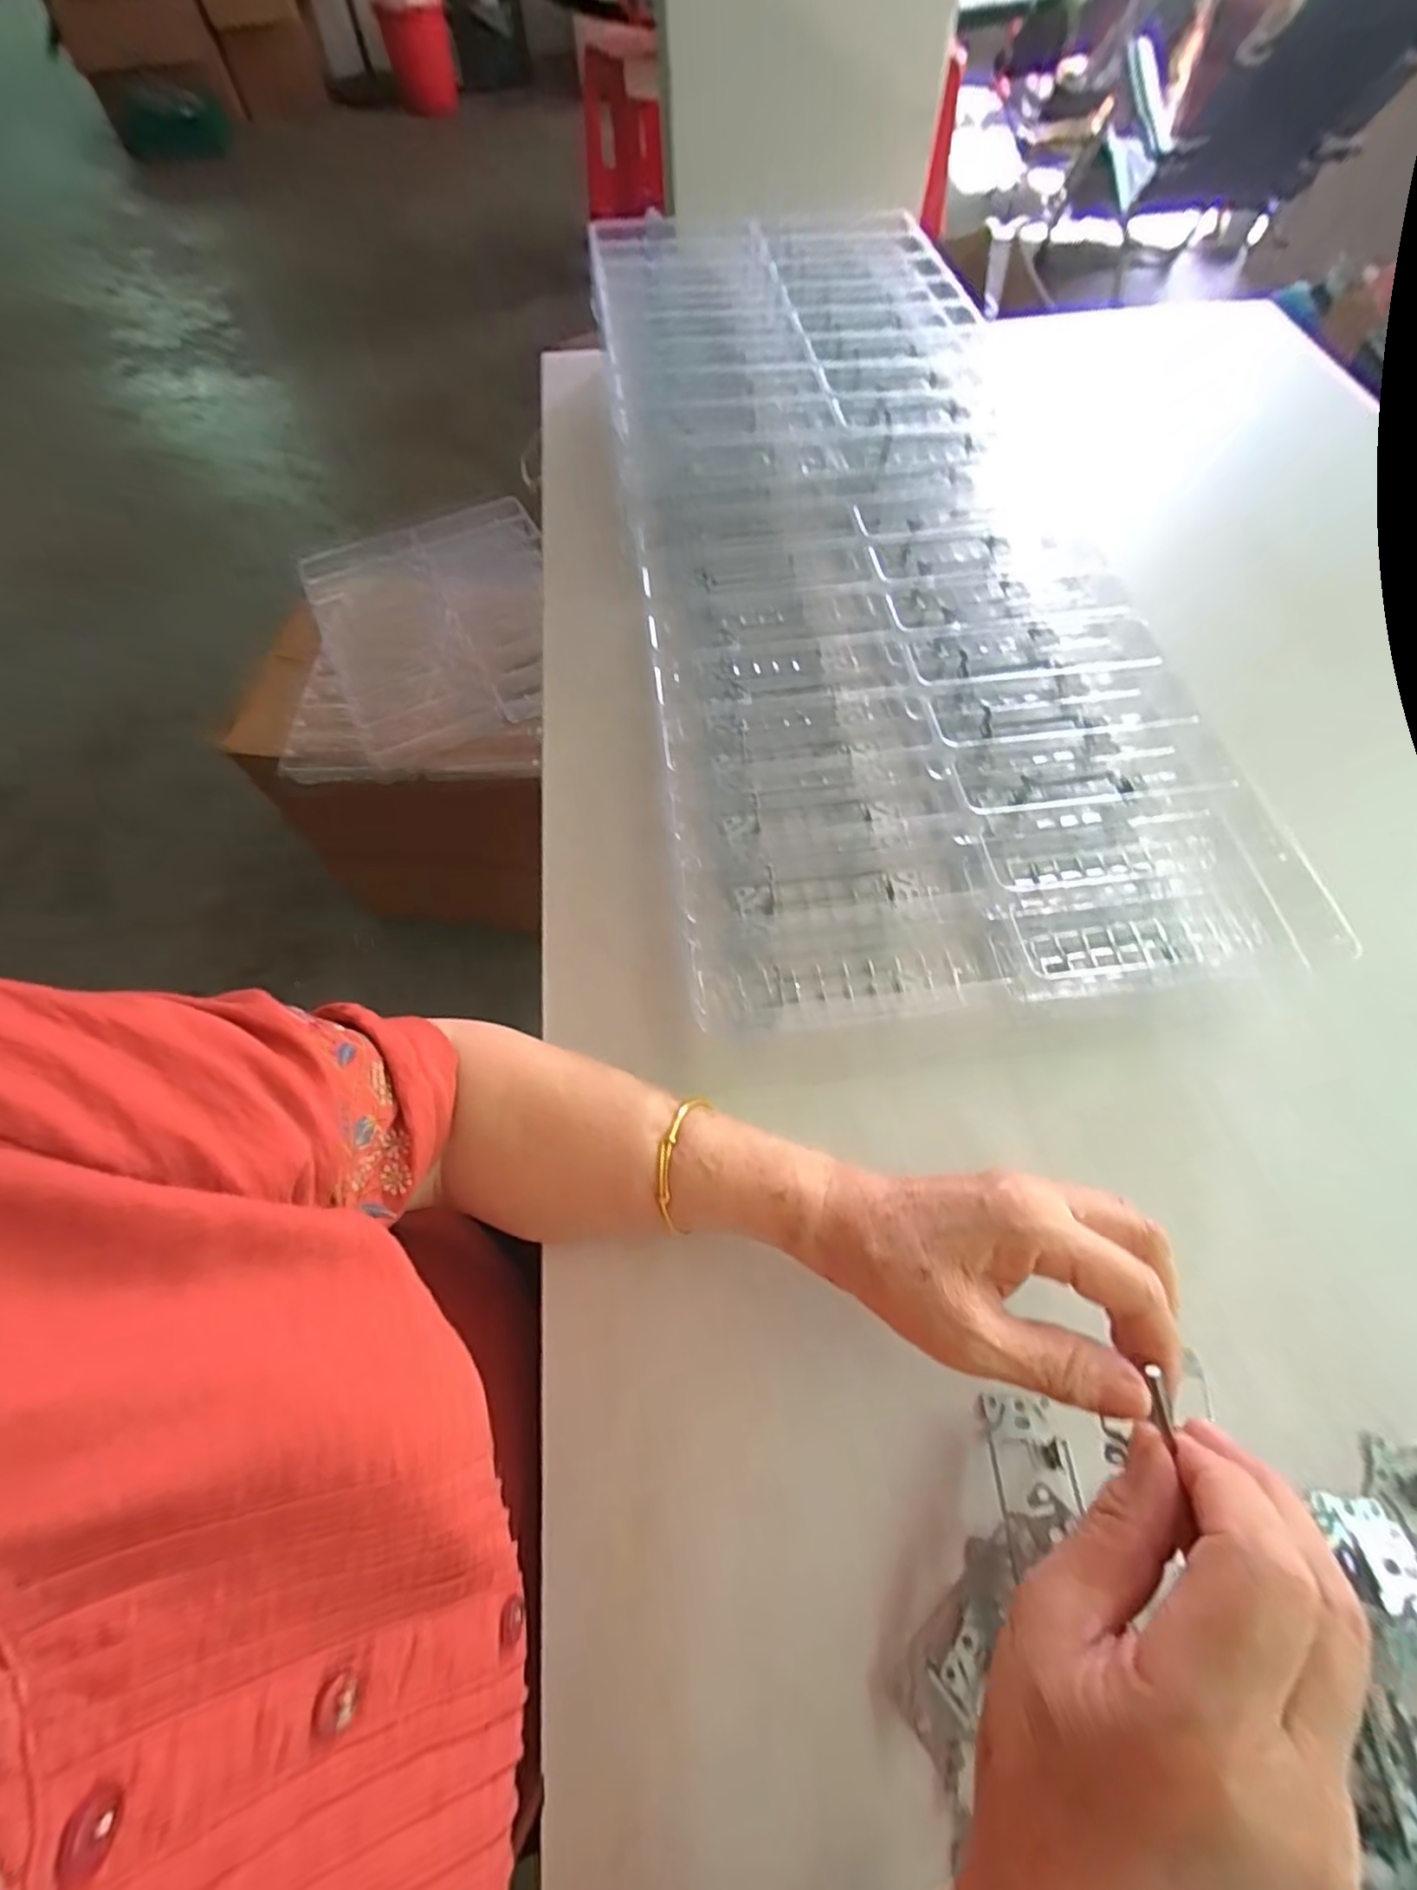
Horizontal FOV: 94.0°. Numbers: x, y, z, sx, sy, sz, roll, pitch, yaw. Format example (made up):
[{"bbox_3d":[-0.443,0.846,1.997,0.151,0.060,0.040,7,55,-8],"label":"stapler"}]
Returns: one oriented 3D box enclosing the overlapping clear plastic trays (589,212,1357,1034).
[{"bbox_3d":[0.112,-0.316,0.500,0.349,0.053,0.766,-8,69,-2],"label":"overlapping clear plastic trays"}]

